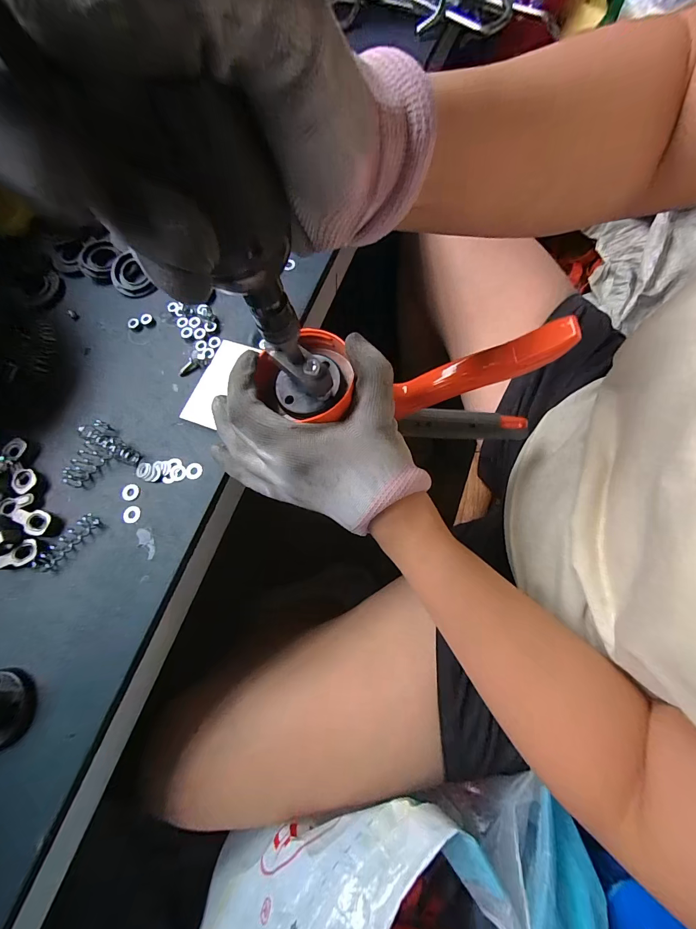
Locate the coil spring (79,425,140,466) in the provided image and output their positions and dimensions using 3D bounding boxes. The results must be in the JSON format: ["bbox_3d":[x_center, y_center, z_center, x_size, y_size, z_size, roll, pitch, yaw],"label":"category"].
[{"bbox_3d":[-0.181,-0.015,0.271,0.050,0.012,0.012,29,77,14],"label":"coil spring"}]

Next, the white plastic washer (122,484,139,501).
[{"bbox_3d":[-0.160,0.020,0.261,0.013,0.004,0.012,-2,72,5],"label":"white plastic washer"}]

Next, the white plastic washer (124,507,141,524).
[{"bbox_3d":[-0.156,0.036,0.257,0.013,0.004,0.012,-1,73,4],"label":"white plastic washer"}]

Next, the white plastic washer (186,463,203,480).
[{"bbox_3d":[-0.114,0.004,0.261,0.013,0.004,0.012,-2,72,5],"label":"white plastic washer"}]

